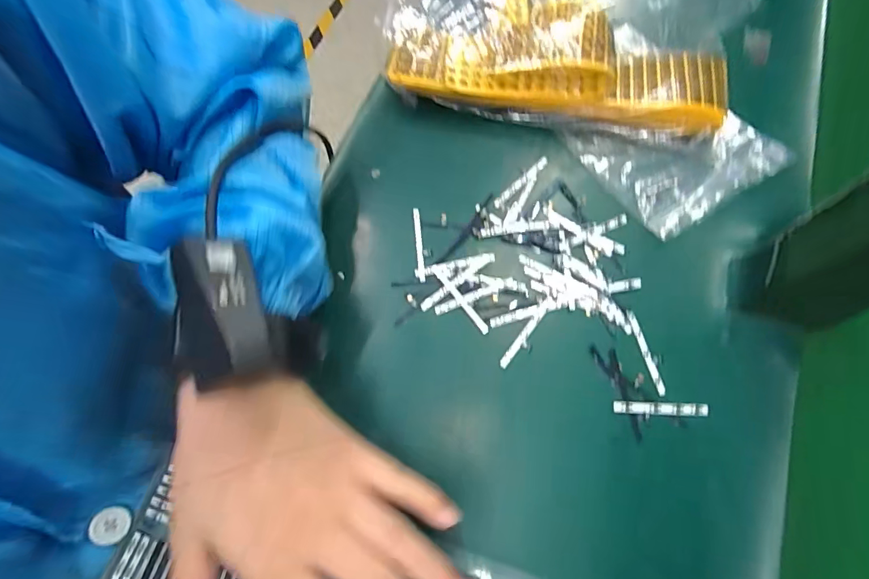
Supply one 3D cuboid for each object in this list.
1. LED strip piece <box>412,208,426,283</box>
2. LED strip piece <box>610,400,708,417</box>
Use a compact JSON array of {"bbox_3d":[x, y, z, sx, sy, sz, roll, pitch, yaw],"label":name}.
[{"bbox_3d":[-0.012,-0.035,0.330,0.005,0.004,0.062,-5,69,-2],"label":"LED strip piece"},{"bbox_3d":[0.144,0.076,0.282,0.059,0.004,0.008,2,68,1],"label":"LED strip piece"}]

